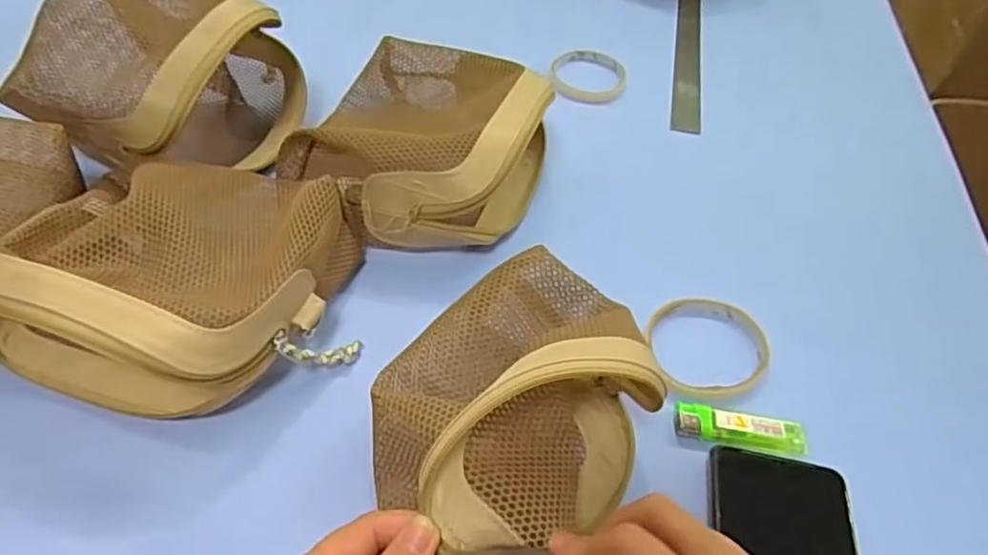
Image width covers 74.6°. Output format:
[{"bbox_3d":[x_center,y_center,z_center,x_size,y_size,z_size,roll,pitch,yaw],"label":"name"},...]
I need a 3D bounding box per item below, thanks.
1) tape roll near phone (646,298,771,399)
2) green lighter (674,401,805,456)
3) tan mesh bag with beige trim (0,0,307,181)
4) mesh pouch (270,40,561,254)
[{"bbox_3d":[0.149,0.047,0.451,0.084,0.010,0.084,3,48,-3],"label":"tape roll near phone"},{"bbox_3d":[0.153,0.095,0.402,0.080,0.012,0.022,9,47,2],"label":"green lighter"},{"bbox_3d":[-0.258,-0.161,0.521,0.157,0.134,0.179,24,50,15],"label":"tan mesh bag with beige trim"},{"bbox_3d":[-0.057,-0.116,0.522,0.189,0.084,0.205,12,48,5],"label":"mesh pouch"}]

